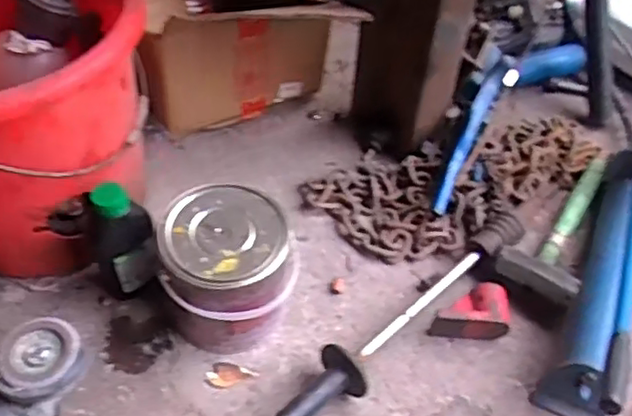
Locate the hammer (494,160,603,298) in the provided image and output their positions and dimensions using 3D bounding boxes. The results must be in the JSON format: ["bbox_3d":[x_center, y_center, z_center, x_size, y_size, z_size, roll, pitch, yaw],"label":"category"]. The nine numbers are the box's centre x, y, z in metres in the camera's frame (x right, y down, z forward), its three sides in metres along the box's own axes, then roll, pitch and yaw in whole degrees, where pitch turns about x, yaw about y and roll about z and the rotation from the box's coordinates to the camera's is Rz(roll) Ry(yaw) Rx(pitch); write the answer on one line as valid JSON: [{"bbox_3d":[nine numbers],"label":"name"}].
[{"bbox_3d":[0.395,0.022,0.997,0.108,0.042,0.315,34,54,24],"label":"hammer"}]

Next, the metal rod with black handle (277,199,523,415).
[{"bbox_3d":[0.138,0.133,0.907,0.066,0.054,0.508,37,55,26],"label":"metal rod with black handle"}]

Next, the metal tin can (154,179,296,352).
[{"bbox_3d":[-0.111,0.087,0.851,0.151,0.171,0.152,2,48,-3],"label":"metal tin can"}]

